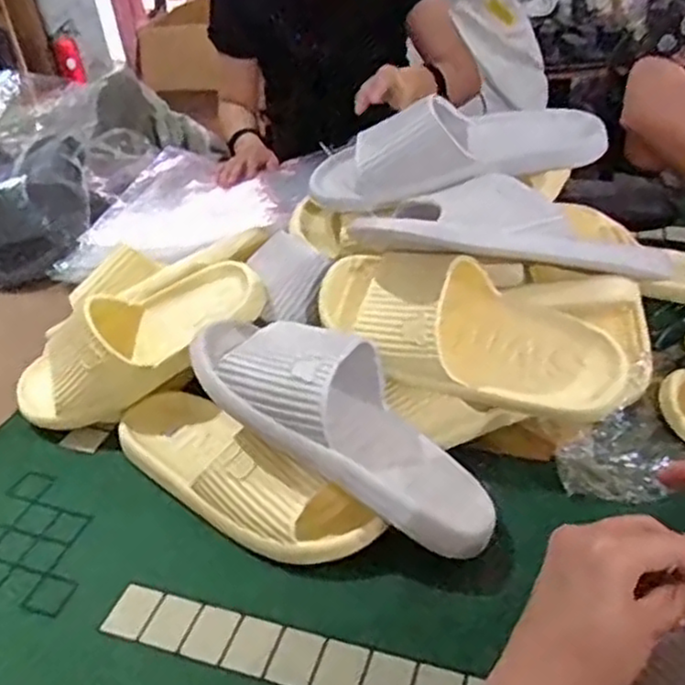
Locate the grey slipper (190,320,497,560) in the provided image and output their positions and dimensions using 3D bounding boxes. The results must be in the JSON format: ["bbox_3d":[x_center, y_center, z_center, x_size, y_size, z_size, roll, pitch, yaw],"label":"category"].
[{"bbox_3d":[0.005,0.053,0.560,0.272,0.062,0.114,37,48,12],"label":"grey slipper"}]

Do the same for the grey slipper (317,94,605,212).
[{"bbox_3d":[0.108,-0.183,0.685,0.263,0.068,0.105,-14,34,-10],"label":"grey slipper"}]

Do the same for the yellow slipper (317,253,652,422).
[{"bbox_3d":[0.108,-0.013,0.601,0.271,0.082,0.106,20,40,11],"label":"yellow slipper"}]

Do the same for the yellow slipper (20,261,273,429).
[{"bbox_3d":[-0.193,-0.005,0.670,0.254,0.087,0.099,-29,36,-1],"label":"yellow slipper"}]

